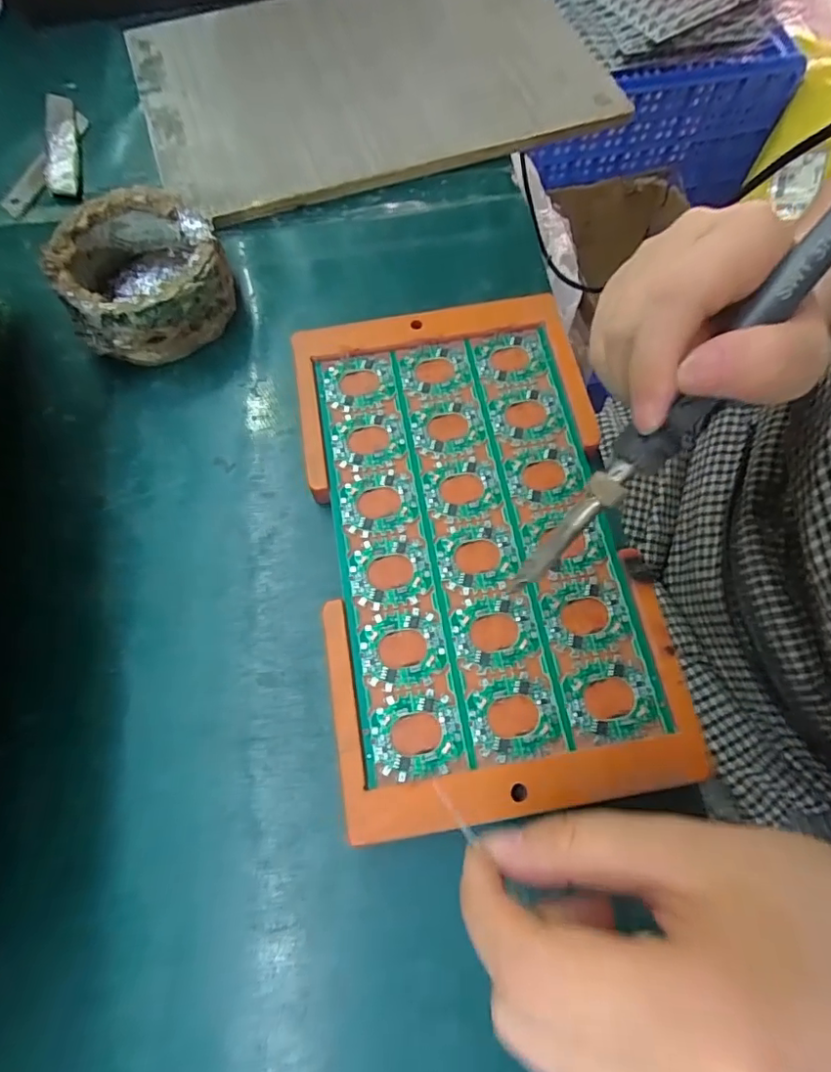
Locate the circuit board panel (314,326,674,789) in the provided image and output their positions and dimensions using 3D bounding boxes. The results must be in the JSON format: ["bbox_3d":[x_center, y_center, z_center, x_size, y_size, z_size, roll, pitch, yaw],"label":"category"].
[{"bbox_3d":[0.025,-0.006,0.254,0.120,0.004,0.201,-10,69,-2],"label":"circuit board panel"}]

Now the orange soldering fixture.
[{"bbox_3d":[0.025,-0.004,0.255,0.137,0.018,0.235,-9,69,-3],"label":"orange soldering fixture"}]

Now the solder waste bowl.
[{"bbox_3d":[-0.143,-0.138,0.296,0.079,0.040,0.081,0,69,1],"label":"solder waste bowl"}]

